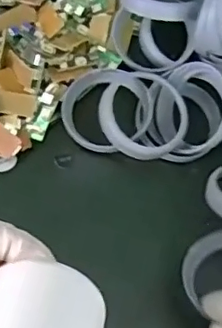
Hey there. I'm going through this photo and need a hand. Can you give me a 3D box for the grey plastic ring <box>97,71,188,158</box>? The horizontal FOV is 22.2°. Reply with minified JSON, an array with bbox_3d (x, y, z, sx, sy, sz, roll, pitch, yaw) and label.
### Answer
[{"bbox_3d":[0.021,-0.034,0.377,0.059,0.014,0.060,4,77,-16],"label":"grey plastic ring"}]

